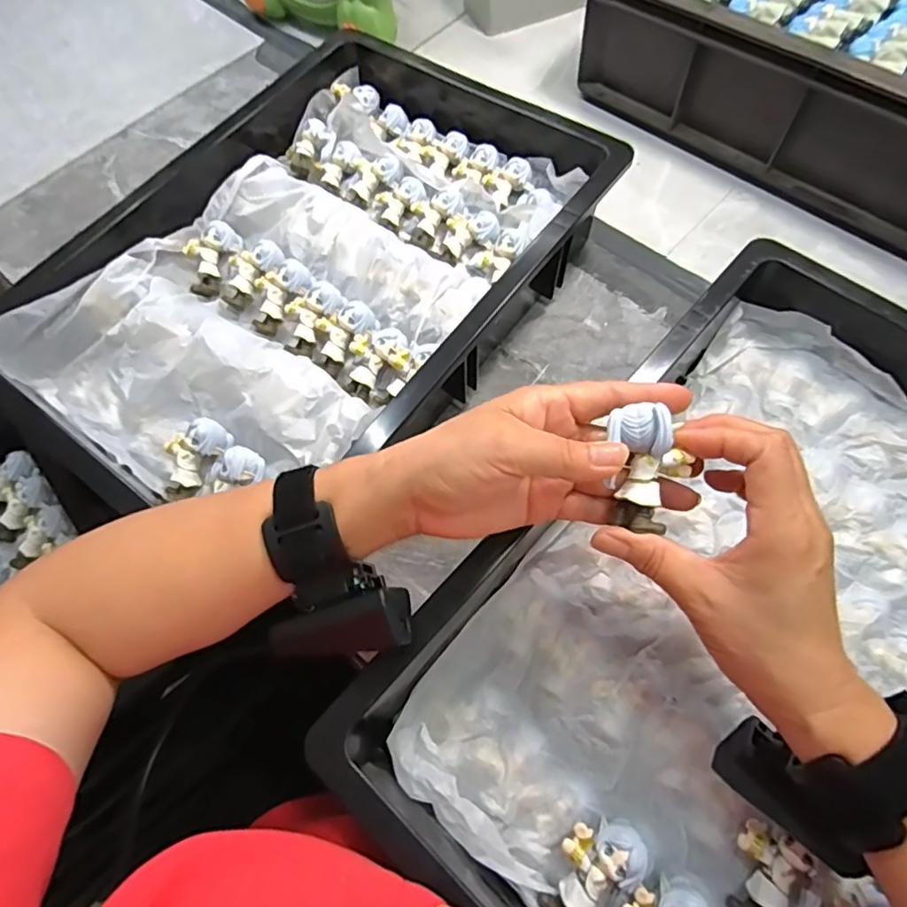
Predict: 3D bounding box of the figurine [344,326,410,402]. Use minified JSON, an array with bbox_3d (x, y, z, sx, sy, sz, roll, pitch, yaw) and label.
[{"bbox_3d":[-0.052,-0.063,0.424,0.033,0.031,0.056,43,106,15],"label":"figurine"}]

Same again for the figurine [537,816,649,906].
[{"bbox_3d":[0.070,0.214,0.295,0.033,0.022,0.060,40,89,14],"label":"figurine"}]

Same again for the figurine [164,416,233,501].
[{"bbox_3d":[-0.181,0.003,0.398,0.031,0.019,0.061,33,99,13],"label":"figurine"}]

